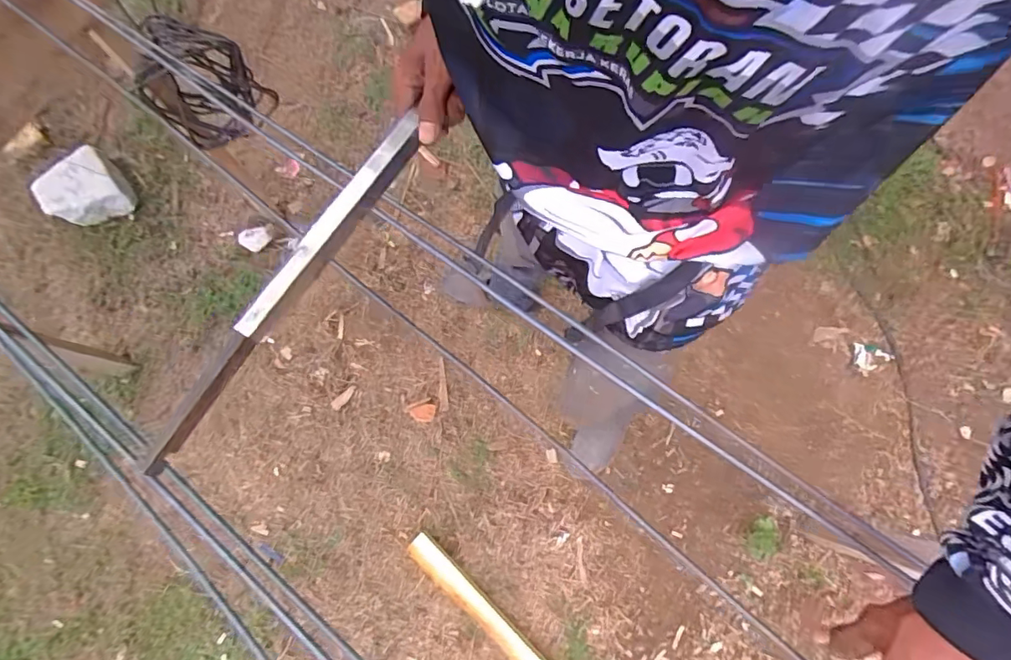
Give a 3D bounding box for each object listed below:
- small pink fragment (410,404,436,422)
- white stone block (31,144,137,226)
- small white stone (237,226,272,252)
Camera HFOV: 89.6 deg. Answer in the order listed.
[{"bbox_3d":[-0.212,0.214,1.308,0.065,0.004,0.044,-5,72,1],"label":"small pink fragment"},{"bbox_3d":[-1.217,-0.398,1.483,0.200,0.129,0.215,39,79,11],"label":"white stone block"},{"bbox_3d":[-0.724,-0.262,1.472,0.091,0.032,0.066,-11,72,-1],"label":"small white stone"}]

